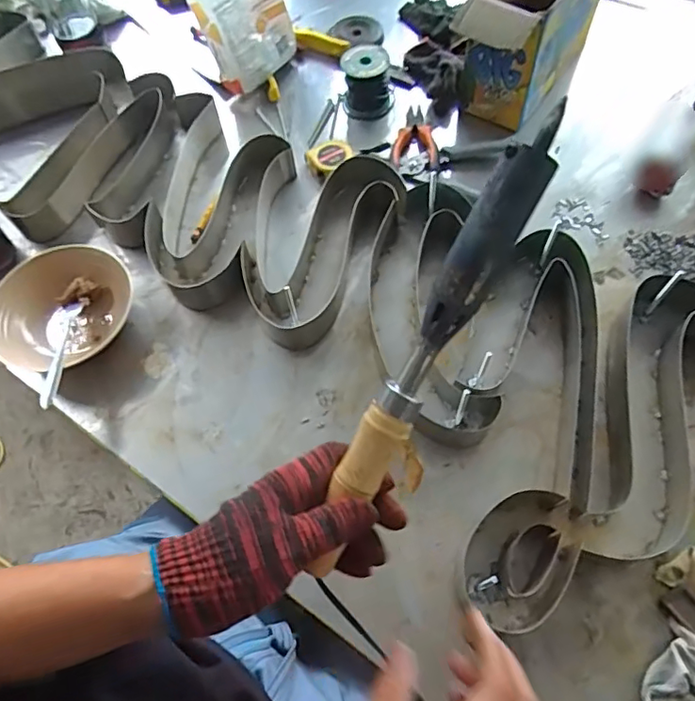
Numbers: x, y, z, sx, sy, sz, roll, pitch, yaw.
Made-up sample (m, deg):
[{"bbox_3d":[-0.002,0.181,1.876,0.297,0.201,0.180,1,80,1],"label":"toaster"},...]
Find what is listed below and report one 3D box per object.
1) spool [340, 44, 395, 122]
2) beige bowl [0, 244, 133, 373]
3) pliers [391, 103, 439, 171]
[{"bbox_3d":[0.030,-0.404,0.831,0.075,0.084,0.075,-2,62,3],"label":"spool"},{"bbox_3d":[-0.333,-0.047,0.663,0.150,0.076,0.156,-2,62,3],"label":"beige bowl"},{"bbox_3d":[0.091,-0.298,0.786,0.063,0.021,0.121,-6,62,1],"label":"pliers"}]

